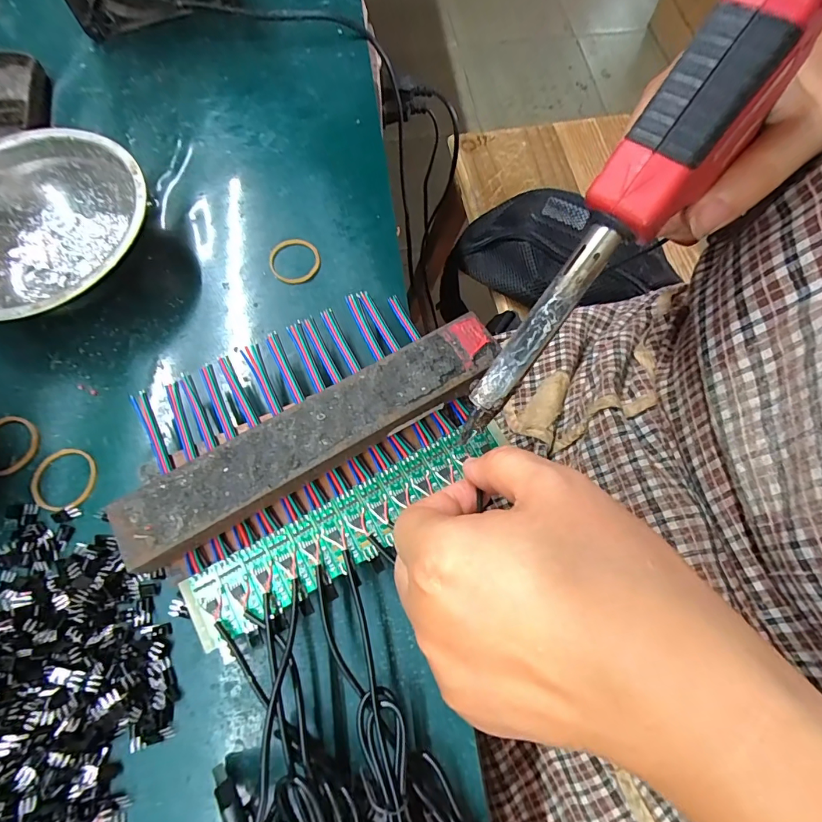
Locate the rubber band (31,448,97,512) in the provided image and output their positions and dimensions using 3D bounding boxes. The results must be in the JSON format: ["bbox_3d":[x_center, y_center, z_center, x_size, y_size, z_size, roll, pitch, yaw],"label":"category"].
[{"bbox_3d":[-0.181,0.035,0.224,0.032,0.004,0.033,1,70,-1],"label":"rubber band"}]

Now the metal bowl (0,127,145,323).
[{"bbox_3d":[-0.214,-0.102,0.253,0.124,0.040,0.123,1,70,-1],"label":"metal bowl"}]

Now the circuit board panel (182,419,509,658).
[{"bbox_3d":[-0.026,0.051,0.204,0.161,0.004,0.033,-31,74,-10],"label":"circuit board panel"}]

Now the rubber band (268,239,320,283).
[{"bbox_3d":[-0.073,-0.096,0.272,0.031,0.004,0.032,-16,71,-7],"label":"rubber band"}]

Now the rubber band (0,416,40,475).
[{"bbox_3d":[-0.216,0.018,0.230,0.030,0.004,0.032,1,70,-1],"label":"rubber band"}]

